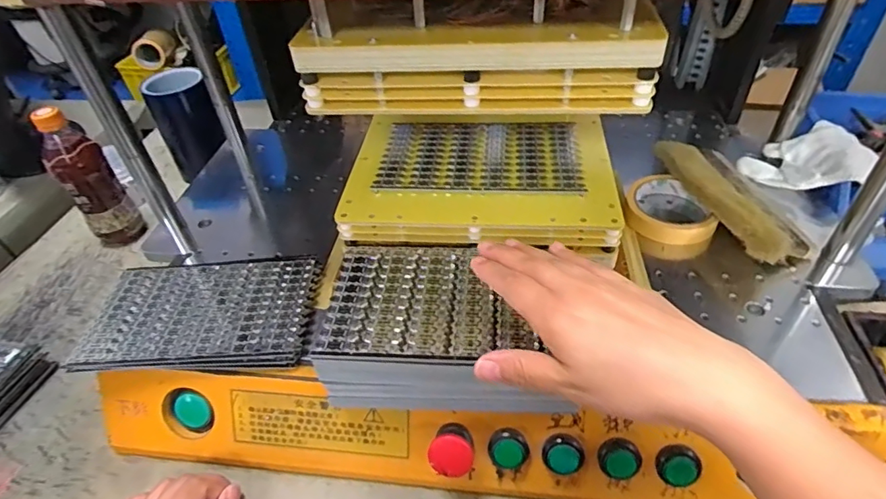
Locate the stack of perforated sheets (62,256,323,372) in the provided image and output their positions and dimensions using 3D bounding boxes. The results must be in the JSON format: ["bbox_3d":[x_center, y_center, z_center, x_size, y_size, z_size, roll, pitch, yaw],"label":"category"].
[{"bbox_3d":[-0.219,0.056,0.477,0.198,0.012,0.121,-3,43,2],"label":"stack of perforated sheets"}]

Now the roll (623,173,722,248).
[{"bbox_3d":[0.240,-0.043,0.545,0.087,0.025,0.099,10,45,15],"label":"roll"}]

